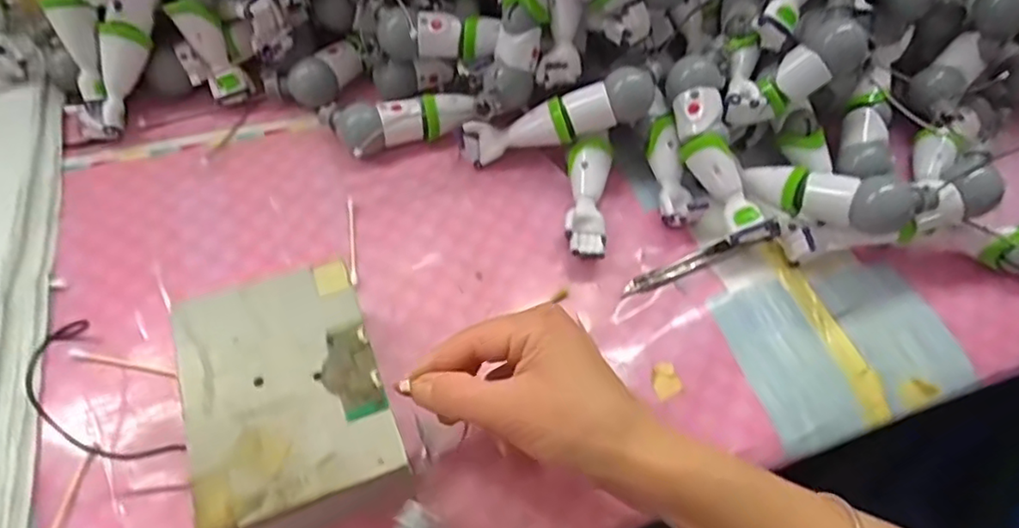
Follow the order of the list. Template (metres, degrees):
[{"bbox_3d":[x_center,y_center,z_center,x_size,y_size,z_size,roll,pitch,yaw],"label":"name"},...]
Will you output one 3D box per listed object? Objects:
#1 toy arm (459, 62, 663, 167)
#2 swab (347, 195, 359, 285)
[{"bbox_3d":[0.034,-0.103,0.448,0.138,0.028,0.031,-16,58,17],"label":"toy arm"},{"bbox_3d":[-0.106,-0.018,0.422,0.005,0.005,0.073,-6,59,-8],"label":"swab"}]

